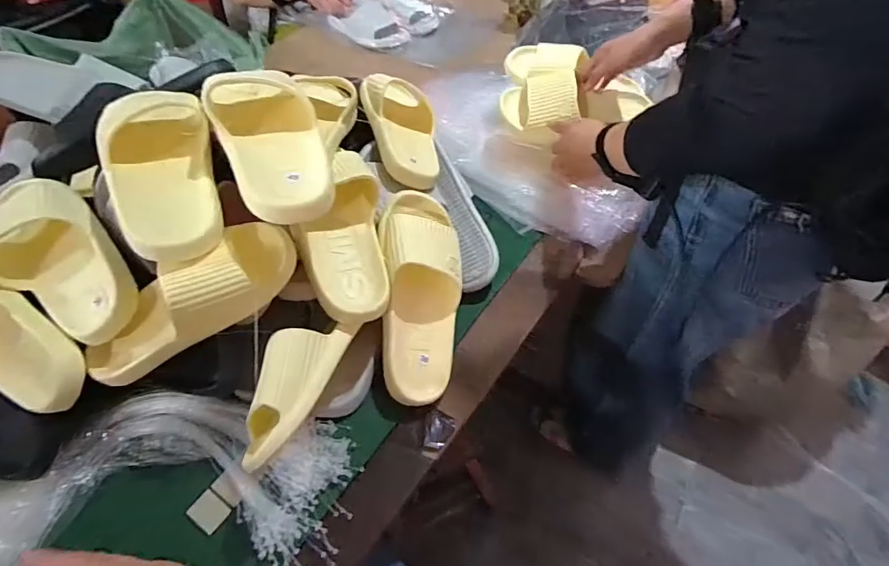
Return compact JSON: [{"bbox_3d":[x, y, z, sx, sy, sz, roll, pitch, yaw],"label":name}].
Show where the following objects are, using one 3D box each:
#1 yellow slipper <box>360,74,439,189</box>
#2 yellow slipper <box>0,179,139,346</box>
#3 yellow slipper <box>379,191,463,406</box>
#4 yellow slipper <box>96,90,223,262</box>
[{"bbox_3d":[-0.053,-0.218,0.668,0.107,0.056,0.215,1,64,-29],"label":"yellow slipper"},{"bbox_3d":[-0.430,-0.026,0.515,0.245,0.072,0.119,42,91,18],"label":"yellow slipper"},{"bbox_3d":[-0.030,0.014,0.564,0.100,0.084,0.256,0,78,-1],"label":"yellow slipper"},{"bbox_3d":[-0.303,-0.126,0.513,0.101,0.088,0.258,-24,56,-19],"label":"yellow slipper"}]

